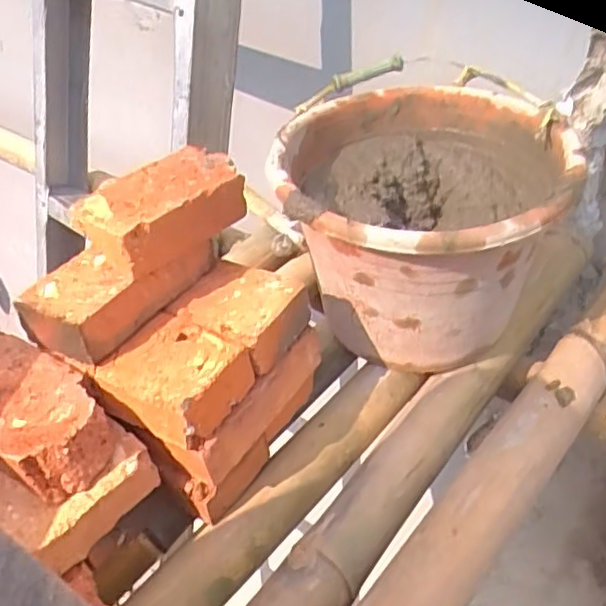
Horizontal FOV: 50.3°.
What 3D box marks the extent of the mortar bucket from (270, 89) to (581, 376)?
[{"bbox_3d":[0.106,-0.070,0.636,0.258,0.192,0.280,0,38,0],"label":"mortar bucket"}]

